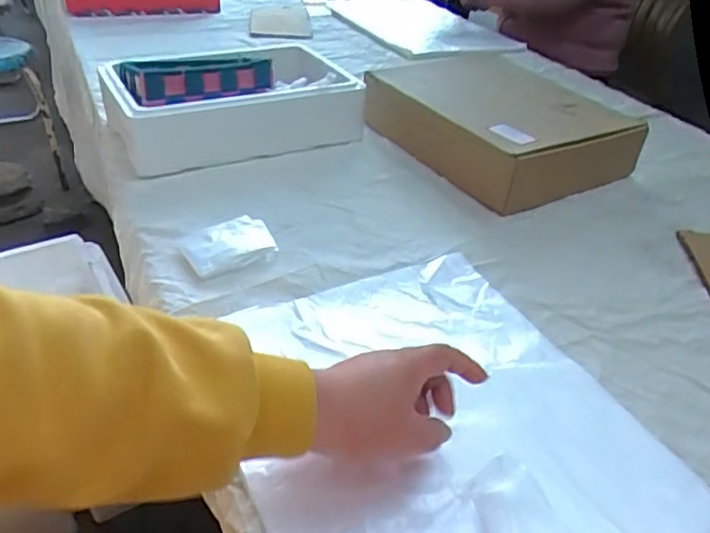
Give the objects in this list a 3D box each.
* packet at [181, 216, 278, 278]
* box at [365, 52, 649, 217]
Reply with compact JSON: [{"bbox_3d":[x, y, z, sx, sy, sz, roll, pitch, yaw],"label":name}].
[{"bbox_3d":[-0.133,-0.022,0.644,0.092,0.019,0.067,-18,42,-28],"label":"packet"},{"bbox_3d":[0.200,-0.185,0.824,0.278,0.095,0.259,-19,43,-28],"label":"box"}]

